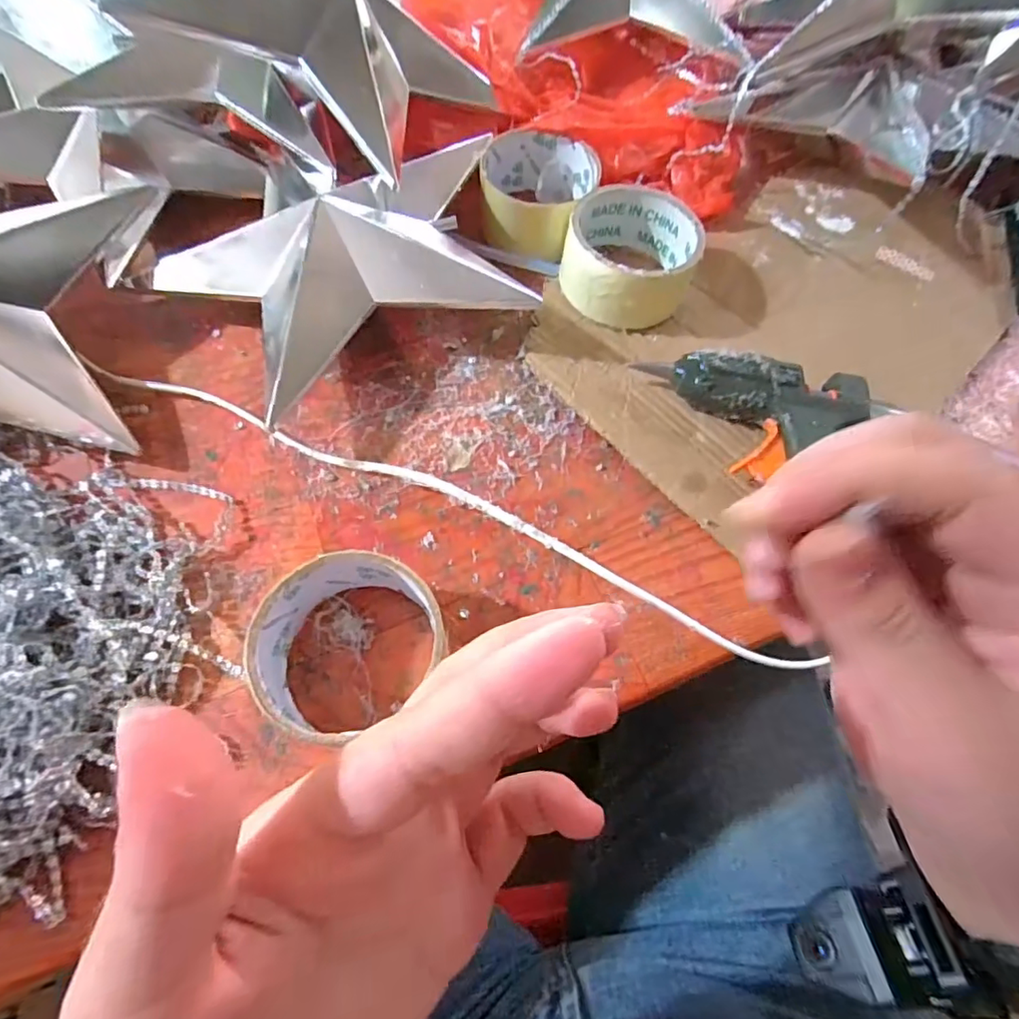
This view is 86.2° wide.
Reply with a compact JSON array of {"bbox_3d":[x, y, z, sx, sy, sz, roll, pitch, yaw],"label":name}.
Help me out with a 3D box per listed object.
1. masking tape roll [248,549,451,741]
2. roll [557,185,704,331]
[{"bbox_3d":[-0.073,0.061,0.249,0.078,0.049,0.070,-39,73,-18],"label":"masking tape roll"},{"bbox_3d":[0.079,-0.164,0.353,0.081,0.046,0.086,1,65,-2],"label":"roll"}]

